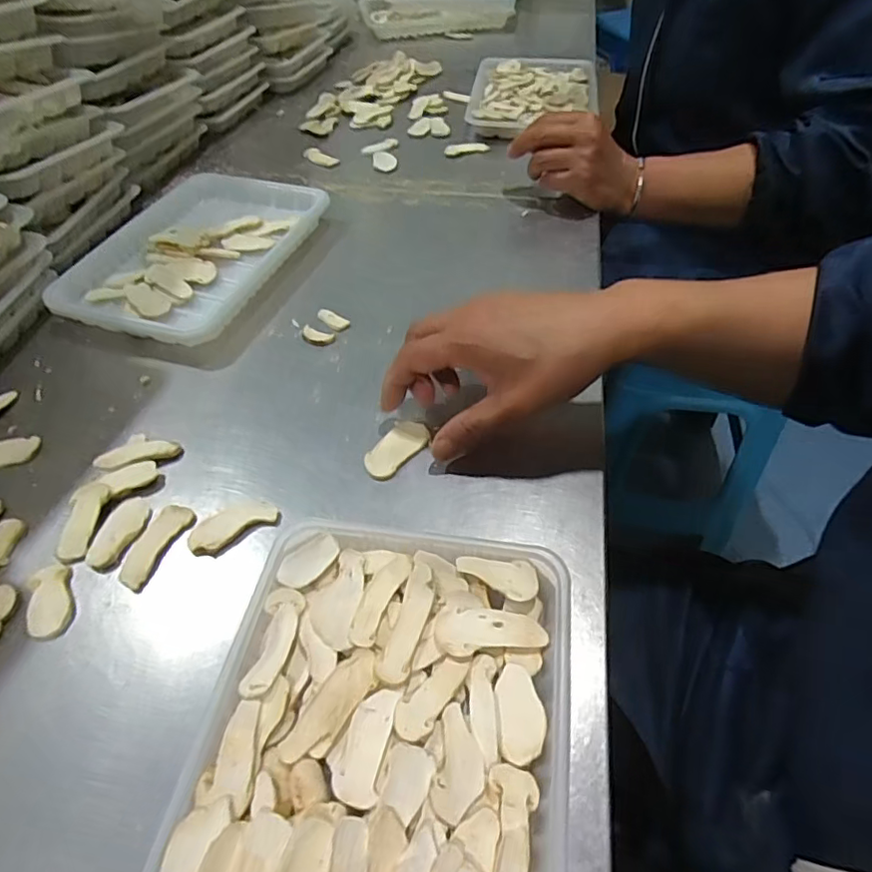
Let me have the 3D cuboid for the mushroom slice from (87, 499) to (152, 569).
[{"bbox_3d":[-0.193,0.057,0.344,0.021,0.004,0.048,10,51,12],"label":"mushroom slice"}]

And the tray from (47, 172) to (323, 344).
[{"bbox_3d":[-0.230,-0.174,0.529,0.169,0.032,0.233,17,52,17],"label":"tray"}]

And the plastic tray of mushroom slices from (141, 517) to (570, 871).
[{"bbox_3d":[-0.026,0.147,0.246,0.160,0.028,0.228,5,50,8],"label":"plastic tray of mushroom slices"}]

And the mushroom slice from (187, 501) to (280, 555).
[{"bbox_3d":[-0.124,0.054,0.344,0.052,0.004,0.024,-27,53,-19],"label":"mushroom slice"}]

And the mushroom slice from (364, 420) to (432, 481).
[{"bbox_3d":[-0.026,0.008,0.378,0.025,0.010,0.051,35,60,28],"label":"mushroom slice"}]

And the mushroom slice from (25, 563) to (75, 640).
[{"bbox_3d":[-0.218,0.092,0.318,0.024,0.004,0.045,-20,51,-13],"label":"mushroom slice"}]

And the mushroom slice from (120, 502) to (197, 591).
[{"bbox_3d":[-0.168,0.064,0.338,0.023,0.004,0.055,13,52,14],"label":"mushroom slice"}]

